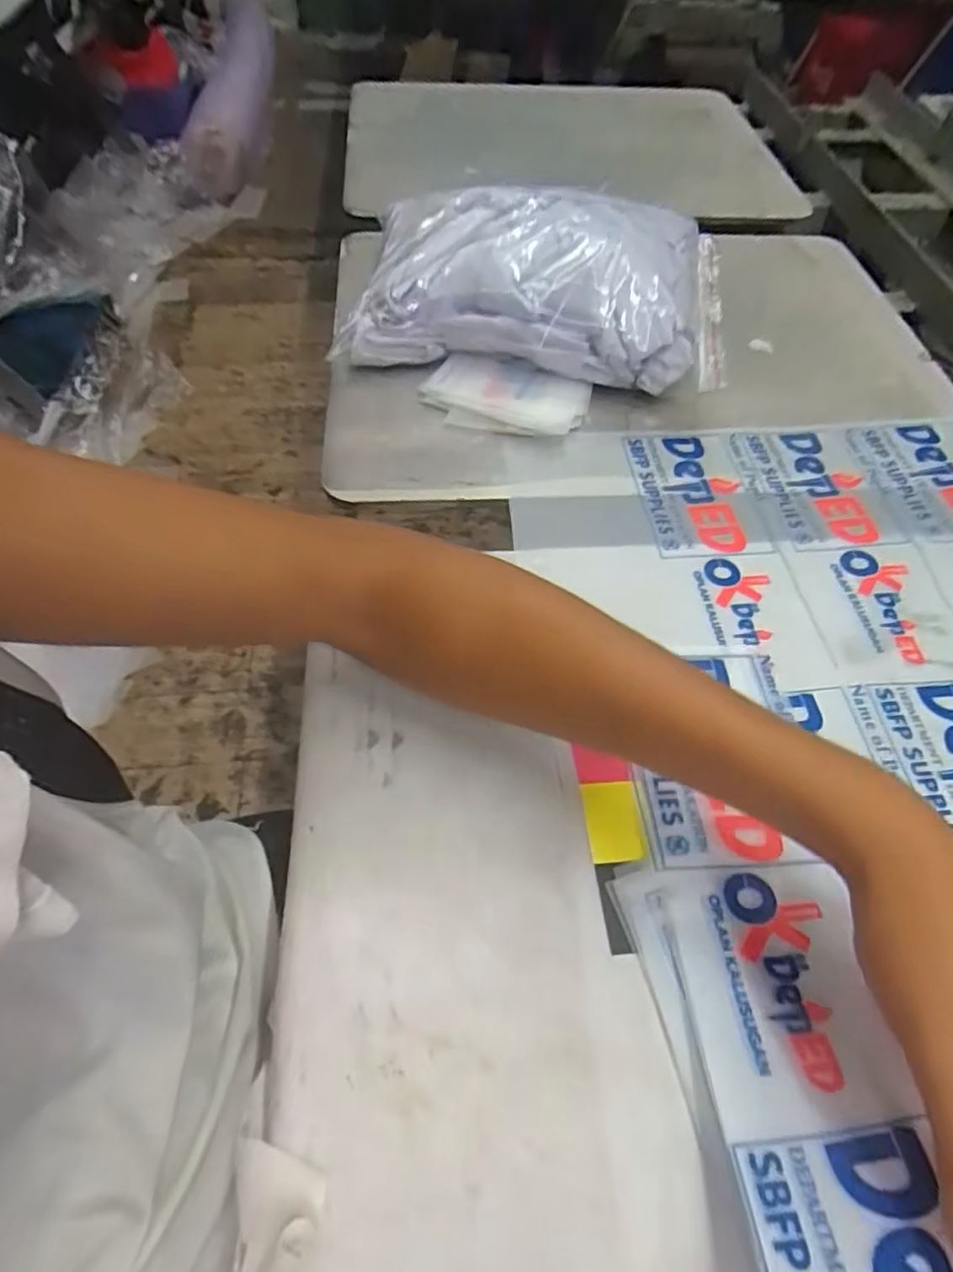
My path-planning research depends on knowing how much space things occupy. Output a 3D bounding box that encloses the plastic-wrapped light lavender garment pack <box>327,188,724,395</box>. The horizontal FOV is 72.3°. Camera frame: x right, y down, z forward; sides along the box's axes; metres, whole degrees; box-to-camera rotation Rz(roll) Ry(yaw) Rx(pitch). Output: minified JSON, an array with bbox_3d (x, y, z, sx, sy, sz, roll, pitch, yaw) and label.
[{"bbox_3d":[0.051,-0.300,0.563,0.311,0.096,0.203,9,56,4],"label":"plastic-wrapped light lavender garment pack"}]

